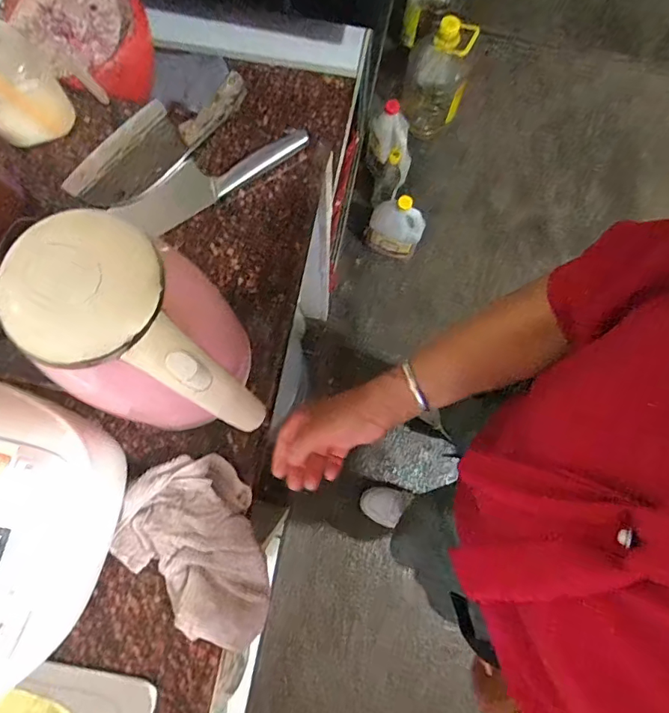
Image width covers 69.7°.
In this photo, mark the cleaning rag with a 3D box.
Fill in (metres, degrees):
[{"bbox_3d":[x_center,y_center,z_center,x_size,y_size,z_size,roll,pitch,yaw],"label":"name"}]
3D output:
[{"bbox_3d":[-0.129,0.190,0.483,0.179,0.039,0.136,39,81,6],"label":"cleaning rag"}]

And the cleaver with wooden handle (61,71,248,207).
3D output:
[{"bbox_3d":[-0.215,-0.269,0.584,0.094,0.022,0.235,41,81,6],"label":"cleaver with wooden handle"}]

